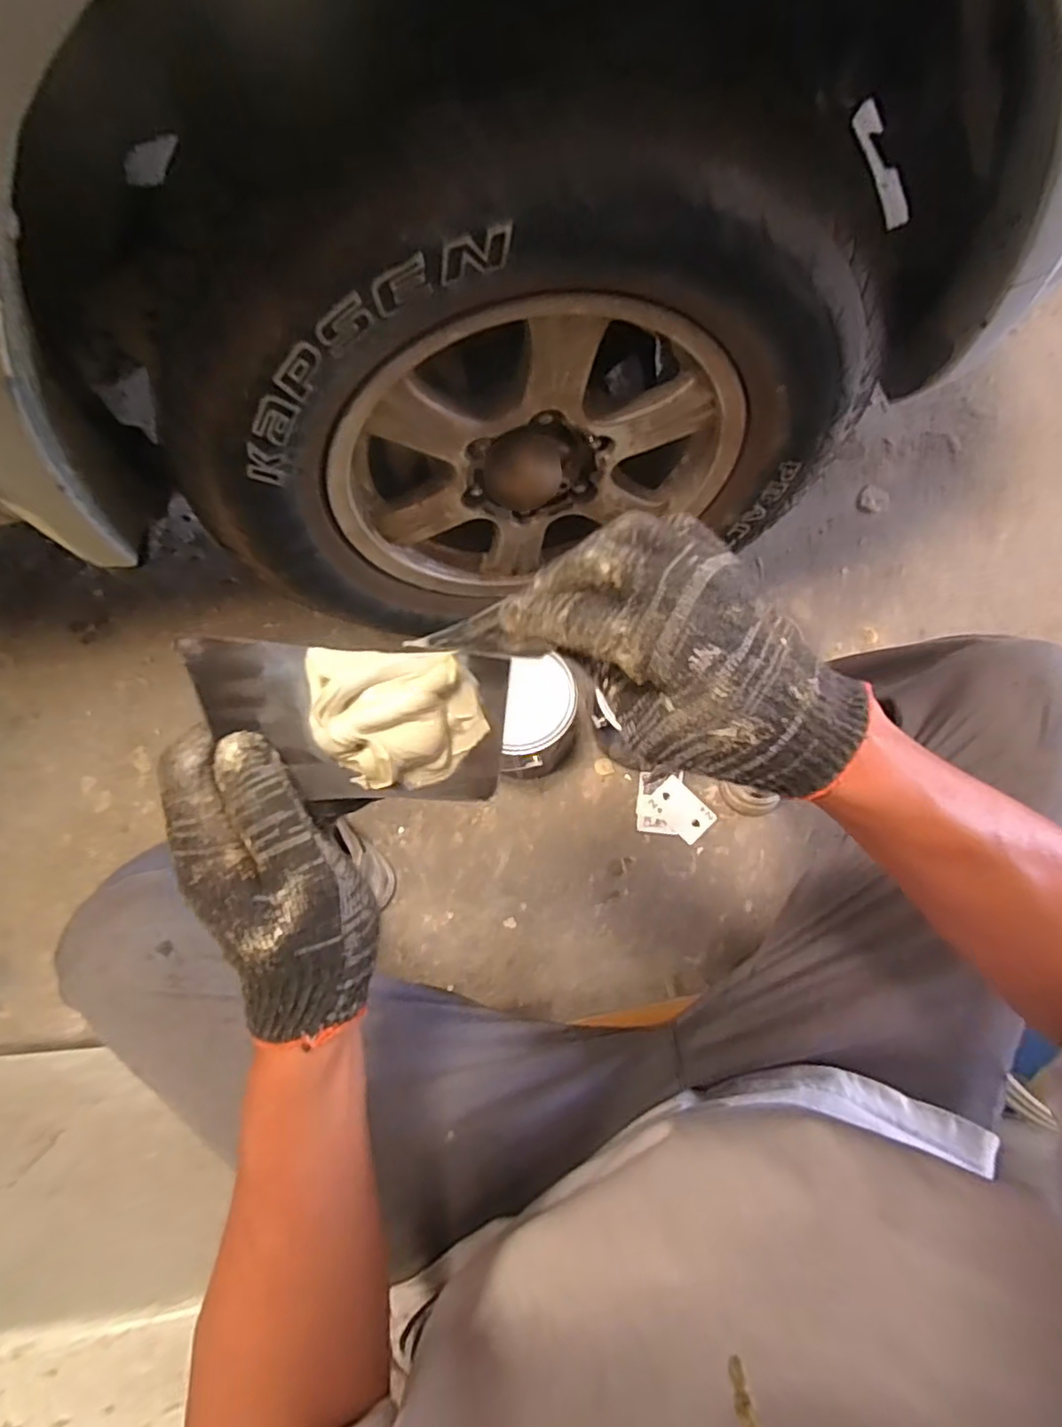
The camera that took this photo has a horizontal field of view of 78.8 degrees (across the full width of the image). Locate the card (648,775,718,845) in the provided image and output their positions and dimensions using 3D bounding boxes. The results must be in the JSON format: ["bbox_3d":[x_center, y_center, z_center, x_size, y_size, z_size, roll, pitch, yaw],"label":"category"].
[{"bbox_3d":[0.213,0.135,0.911,0.059,0.004,0.085,-42,72,-12],"label":"card"}]

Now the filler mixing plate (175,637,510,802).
[{"bbox_3d":[-0.072,0.006,0.271,0.125,0.022,0.065,2,107,-18],"label":"filler mixing plate"}]

